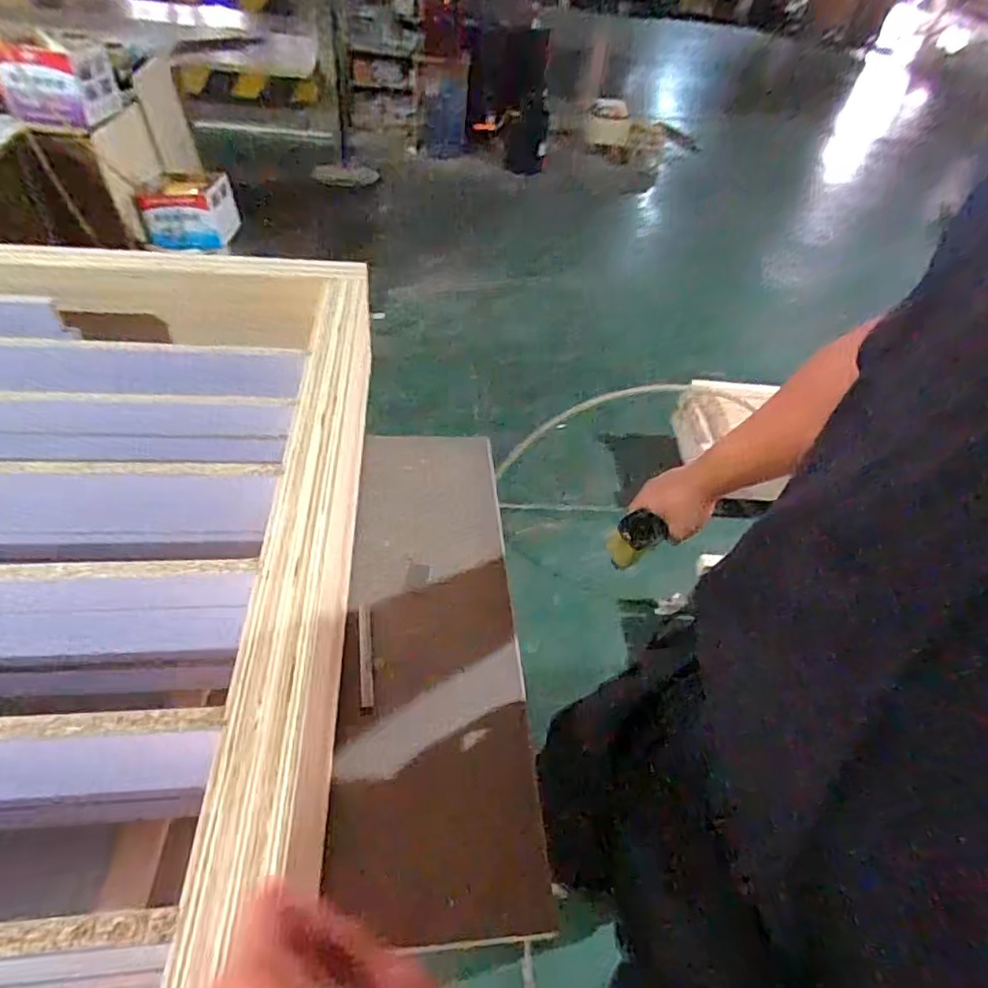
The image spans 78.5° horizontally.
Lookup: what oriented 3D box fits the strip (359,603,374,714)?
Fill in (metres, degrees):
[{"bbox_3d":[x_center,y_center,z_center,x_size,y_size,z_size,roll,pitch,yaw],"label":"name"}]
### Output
[{"bbox_3d":[-0.131,0.165,0.620,0.013,0.006,0.122,-3,45,-11],"label":"strip"}]

